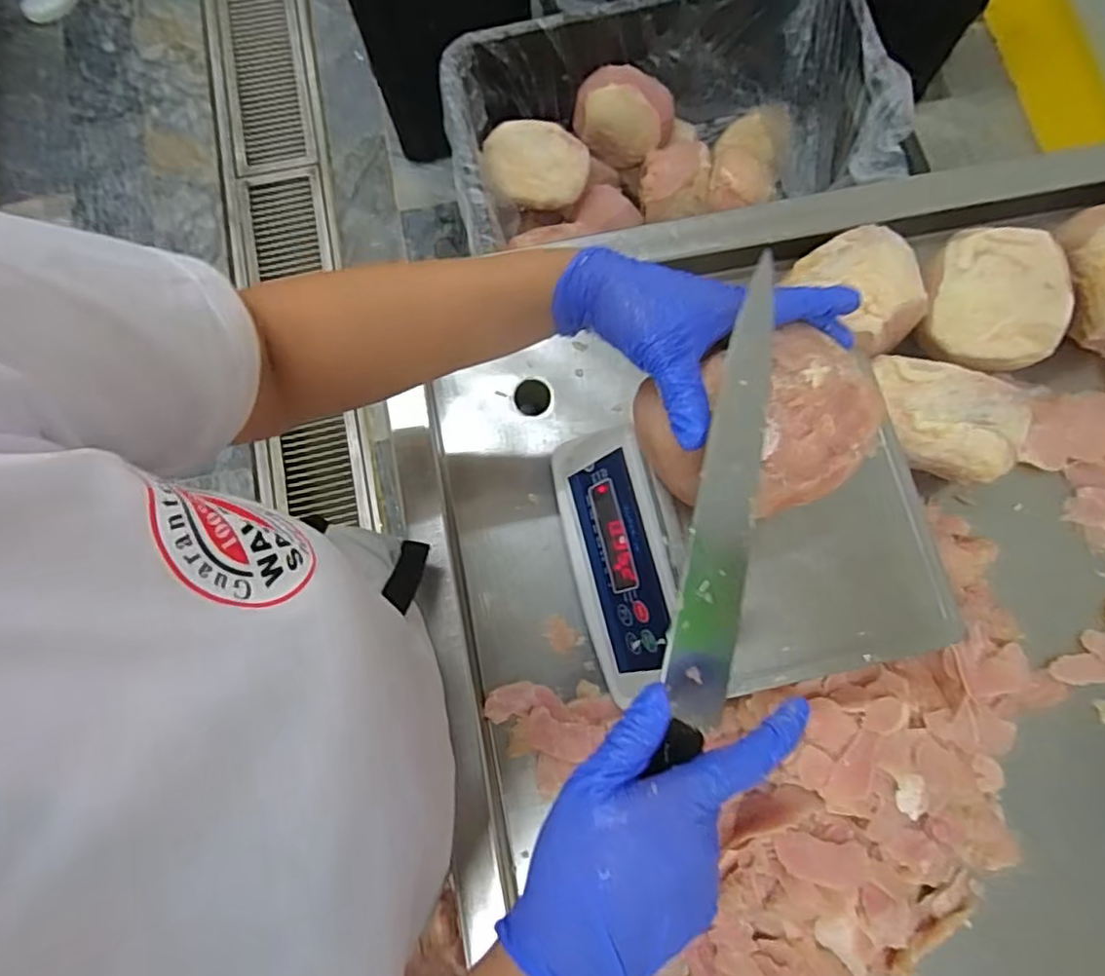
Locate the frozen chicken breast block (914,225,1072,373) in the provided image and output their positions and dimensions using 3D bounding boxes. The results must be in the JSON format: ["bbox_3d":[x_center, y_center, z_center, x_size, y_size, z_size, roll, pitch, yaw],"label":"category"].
[{"bbox_3d":[0.392,-0.164,0.560,0.118,0.049,0.114,6,101,9],"label":"frozen chicken breast block"}]

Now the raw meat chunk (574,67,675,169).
[{"bbox_3d":[0.099,-0.508,0.866,0.131,0.092,0.094,16,80,4],"label":"raw meat chunk"}]

